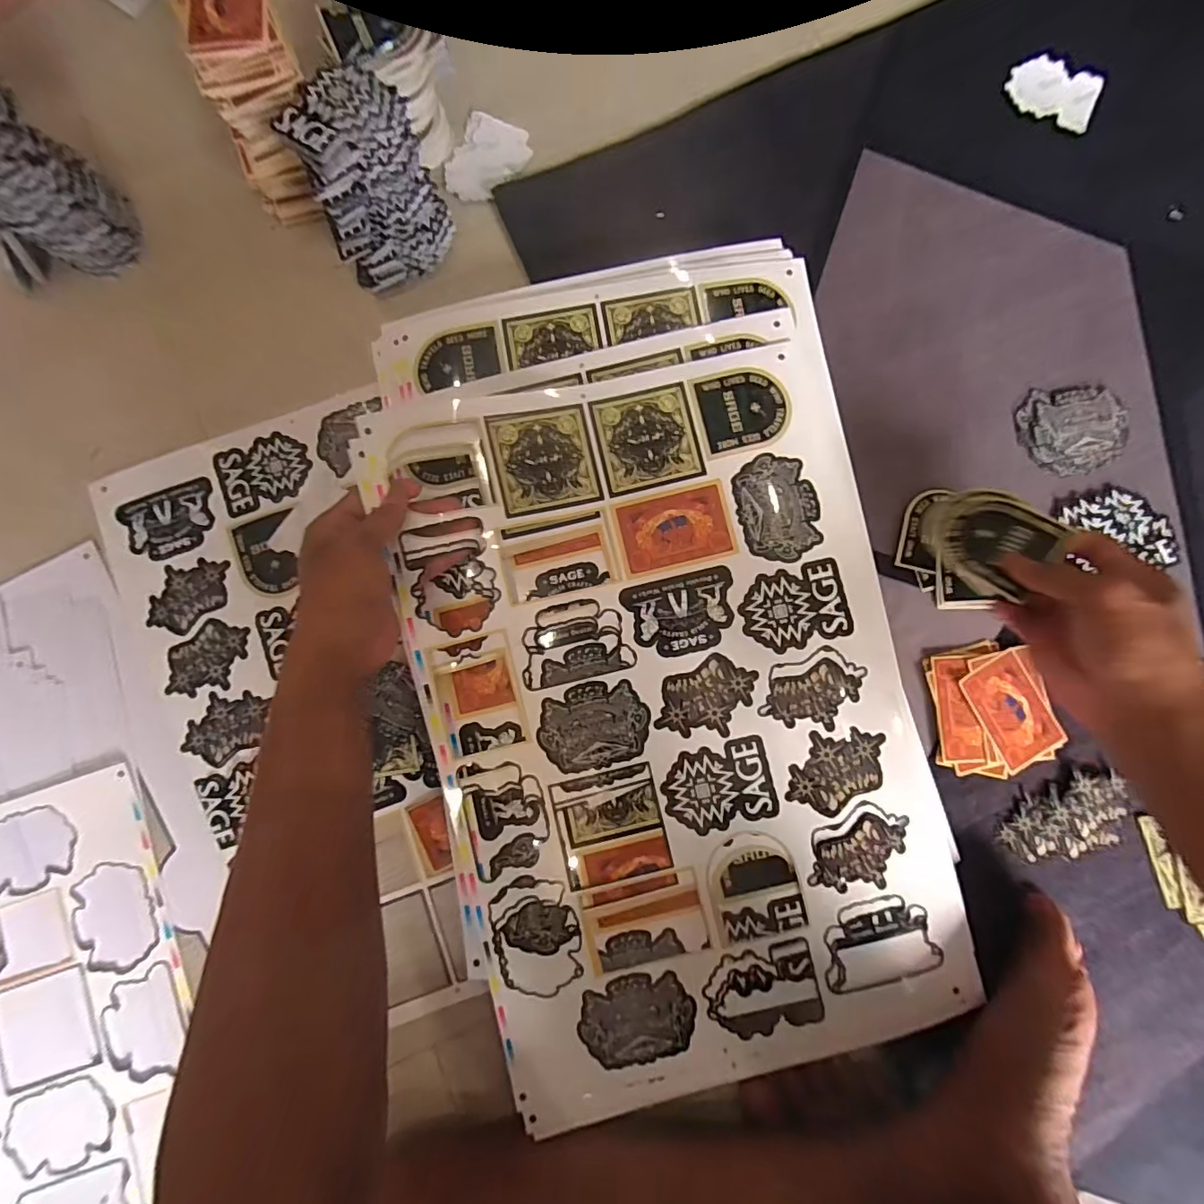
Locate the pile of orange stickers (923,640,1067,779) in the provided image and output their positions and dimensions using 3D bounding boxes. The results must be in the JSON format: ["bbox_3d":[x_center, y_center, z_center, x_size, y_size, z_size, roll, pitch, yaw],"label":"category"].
[{"bbox_3d":[0.298,0.082,0.400,0.090,0.004,0.096,-14,85,0],"label":"pile of orange stickers"}]

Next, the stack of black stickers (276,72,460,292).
[{"bbox_3d":[-0.171,-0.315,0.396,0.085,0.099,0.083,-20,85,0],"label":"stack of black stickers"}]

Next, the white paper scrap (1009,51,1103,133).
[{"bbox_3d":[0.385,-0.435,0.445,0.073,0.008,0.046,21,86,3],"label":"white paper scrap"}]

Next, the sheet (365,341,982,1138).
[{"bbox_3d":[0.049,0.080,0.361,0.319,0.035,0.485,-12,85,0],"label":"sheet"}]

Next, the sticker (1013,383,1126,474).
[{"bbox_3d":[0.378,-0.139,0.419,0.082,0.004,0.072,-6,85,1],"label":"sticker"}]

